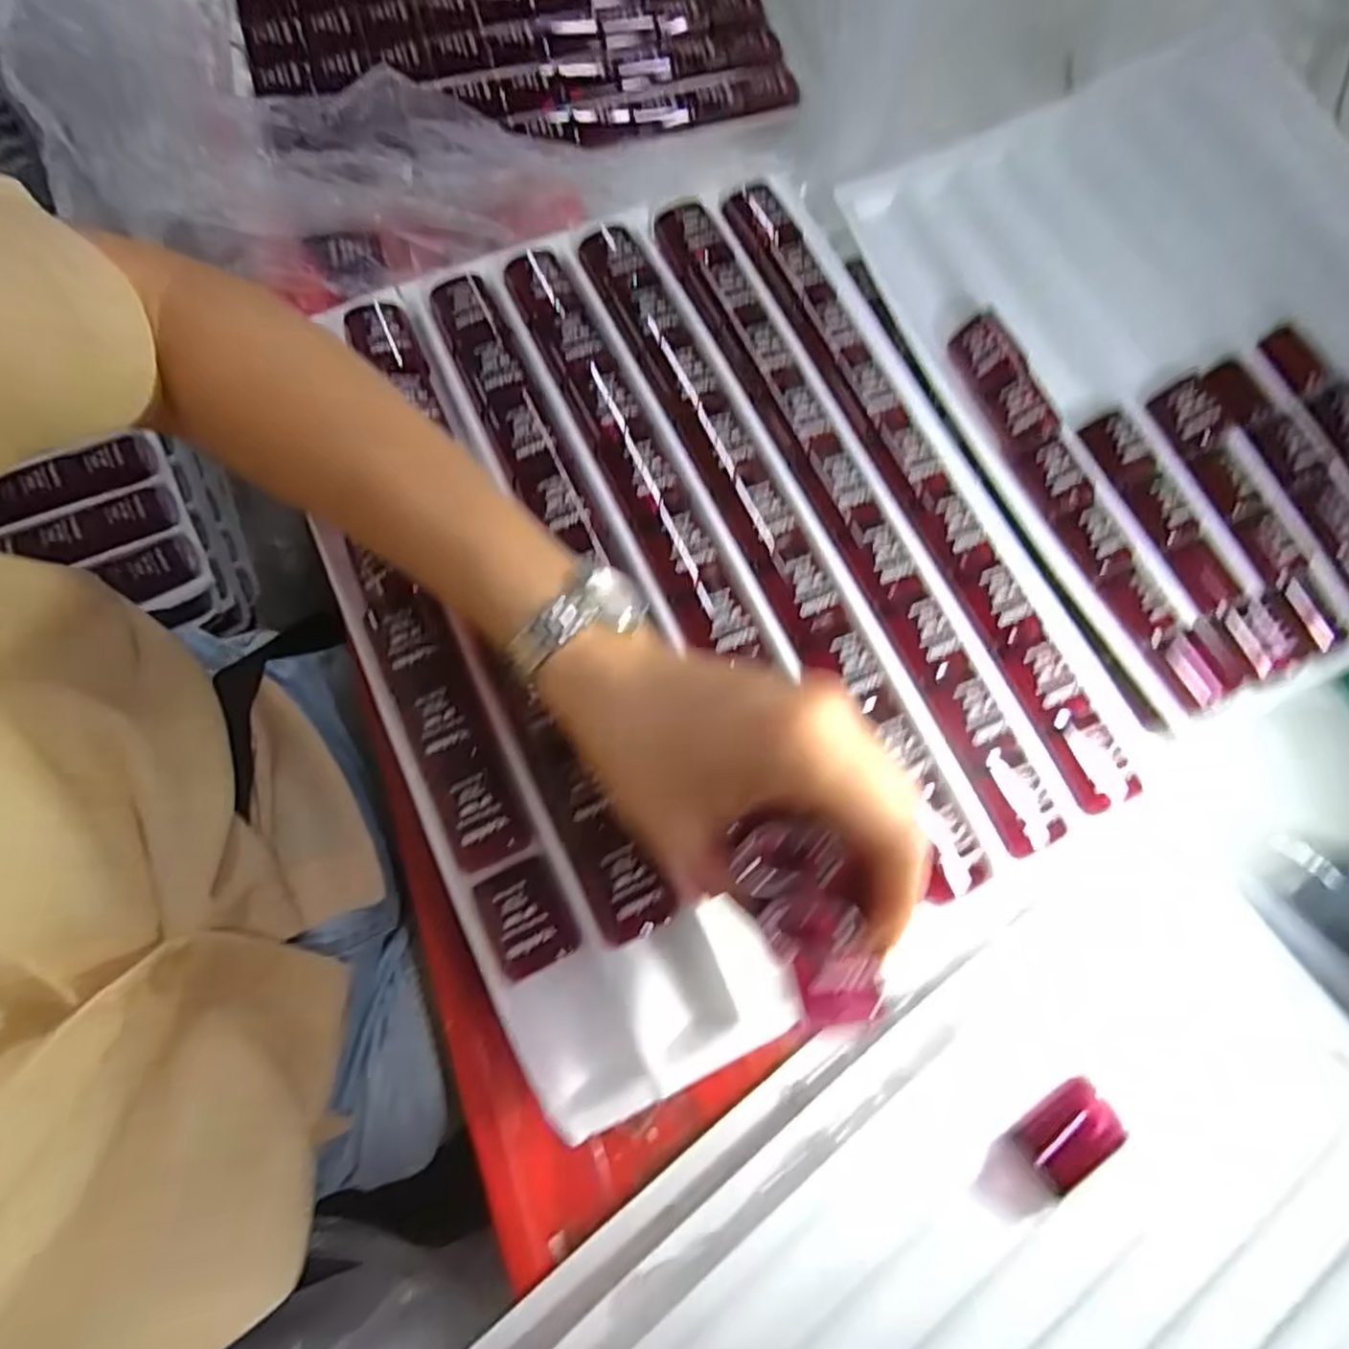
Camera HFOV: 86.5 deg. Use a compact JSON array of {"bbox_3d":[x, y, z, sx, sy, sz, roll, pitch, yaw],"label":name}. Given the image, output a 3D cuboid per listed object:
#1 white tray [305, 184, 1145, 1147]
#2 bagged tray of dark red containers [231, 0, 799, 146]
[{"bbox_3d":[0.003,-0.050,0.329,0.298,0.030,0.381,-26,78,-9],"label":"white tray"},{"bbox_3d":[-0.128,-0.493,0.524,0.367,0.040,0.276,-11,76,-6],"label":"bagged tray of dark red containers"}]

